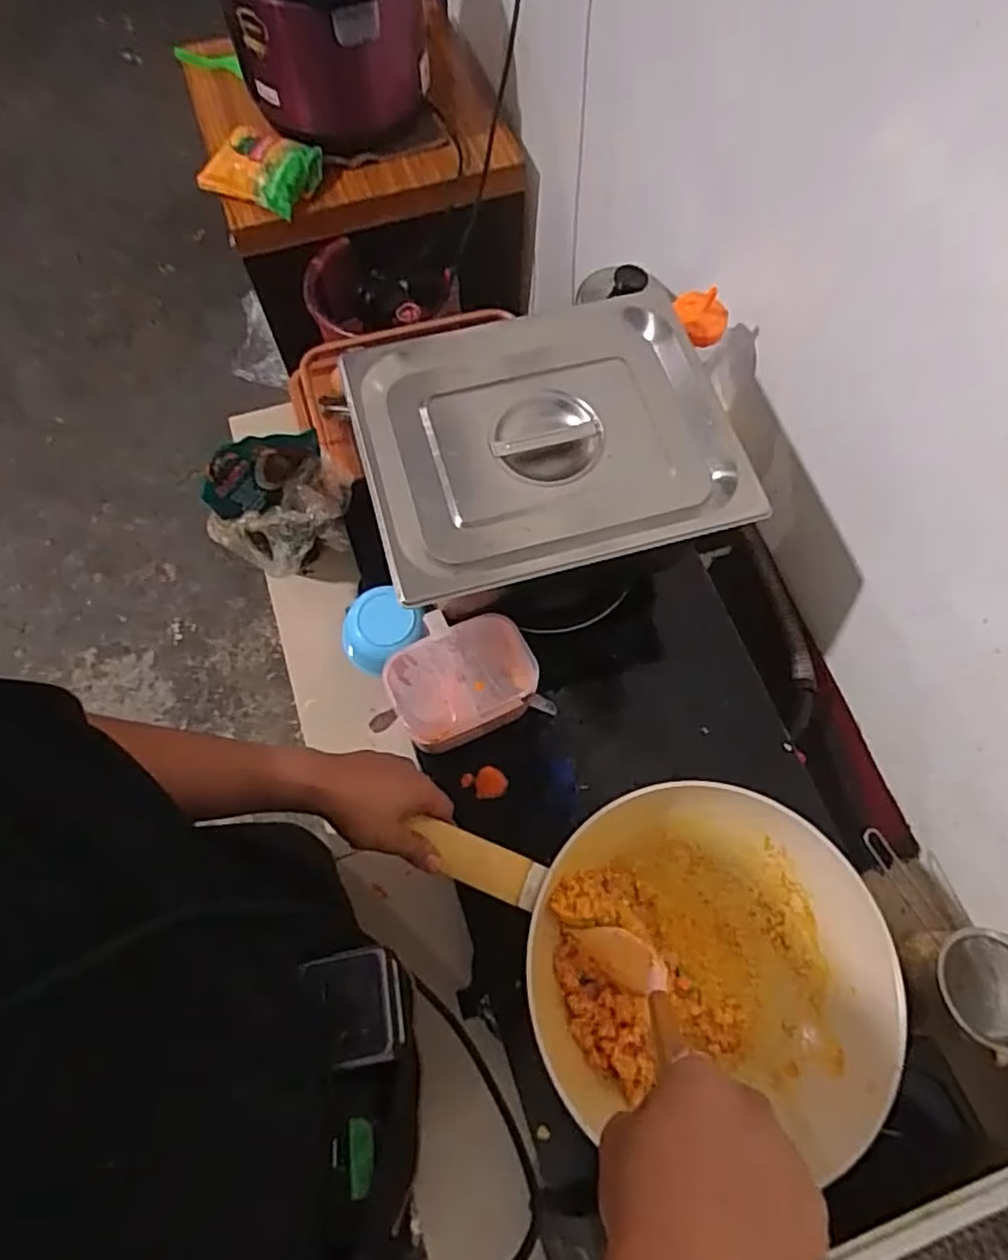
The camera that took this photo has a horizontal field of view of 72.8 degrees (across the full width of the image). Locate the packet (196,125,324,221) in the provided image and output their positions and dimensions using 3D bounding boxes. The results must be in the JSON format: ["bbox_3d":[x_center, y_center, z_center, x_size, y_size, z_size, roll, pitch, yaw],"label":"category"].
[{"bbox_3d":[-0.382,-0.733,1.084,0.165,0.064,0.116,20,69,6],"label":"packet"}]

